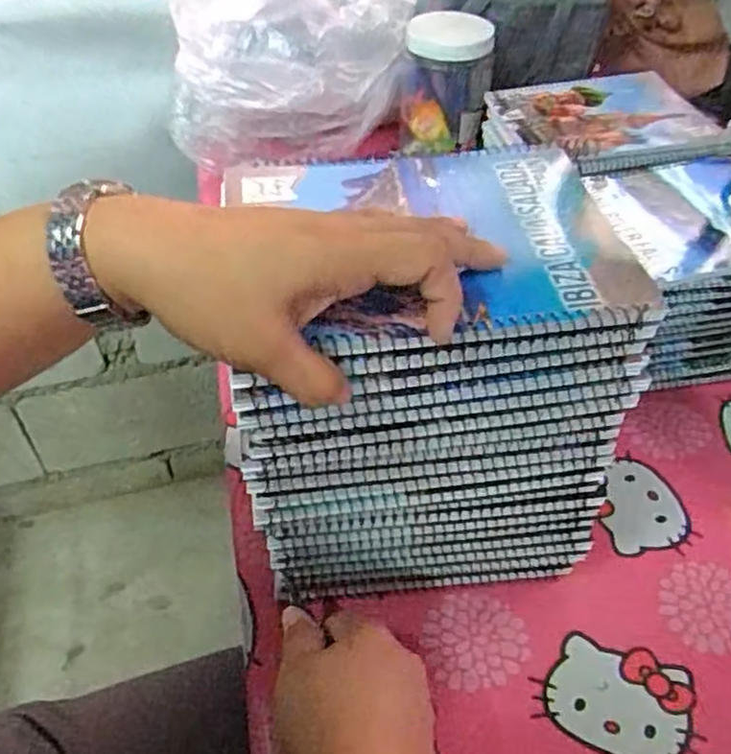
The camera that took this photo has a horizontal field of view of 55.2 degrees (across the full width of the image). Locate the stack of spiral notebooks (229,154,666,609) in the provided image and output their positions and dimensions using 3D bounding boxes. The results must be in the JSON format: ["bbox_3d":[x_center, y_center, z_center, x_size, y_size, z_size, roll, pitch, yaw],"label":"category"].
[{"bbox_3d":[0.029,0.004,0.426,0.193,0.217,0.151,-4,47,-7],"label":"stack of spiral notebooks"}]

